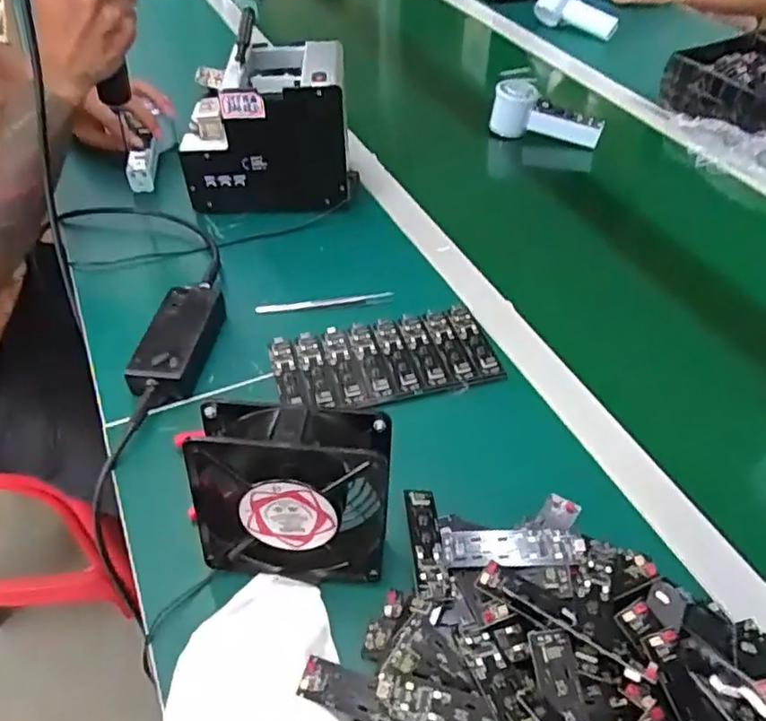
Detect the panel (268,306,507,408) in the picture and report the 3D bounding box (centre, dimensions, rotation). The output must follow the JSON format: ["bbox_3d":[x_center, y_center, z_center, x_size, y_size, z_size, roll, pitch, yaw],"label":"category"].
[{"bbox_3d":[0.001,-0.003,0.572,0.193,0.010,0.097,-10,48,-10],"label":"panel"}]

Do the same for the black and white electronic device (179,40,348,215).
[{"bbox_3d":[-0.131,-0.265,0.733,0.176,0.144,0.127,-1,47,-1],"label":"black and white electronic device"}]

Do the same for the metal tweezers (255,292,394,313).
[{"bbox_3d":[-0.058,-0.058,0.632,0.133,0.004,0.014,-5,46,-1],"label":"metal tweezers"}]

